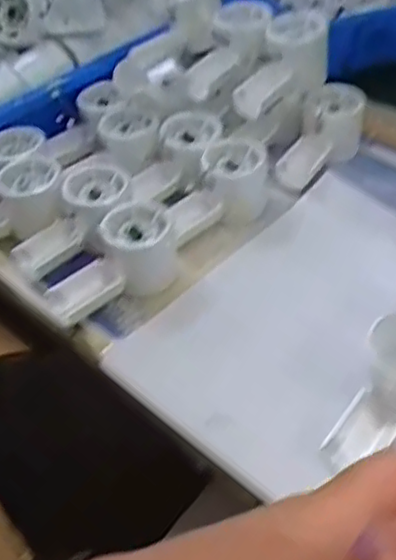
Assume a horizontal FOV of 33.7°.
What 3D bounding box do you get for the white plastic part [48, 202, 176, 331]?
[{"bbox_3d":[-0.071,-0.013,0.532,0.112,0.052,0.059,-24,48,-16],"label":"white plastic part"}]

